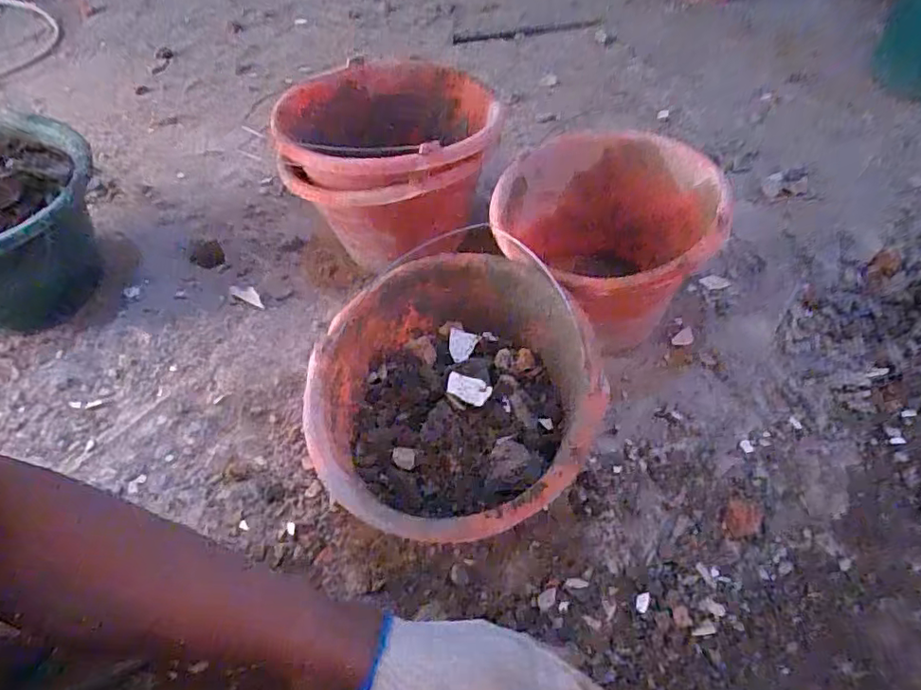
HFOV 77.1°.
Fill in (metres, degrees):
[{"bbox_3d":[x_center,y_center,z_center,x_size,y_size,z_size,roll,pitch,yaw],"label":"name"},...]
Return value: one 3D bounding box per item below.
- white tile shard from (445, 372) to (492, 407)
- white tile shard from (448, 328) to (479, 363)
[{"bbox_3d":[0.006,0.037,0.487,0.039,0.005,0.021,23,70,28],"label":"white tile shard"},{"bbox_3d":[0.000,0.002,0.571,0.027,0.005,0.031,18,85,-1],"label":"white tile shard"}]

